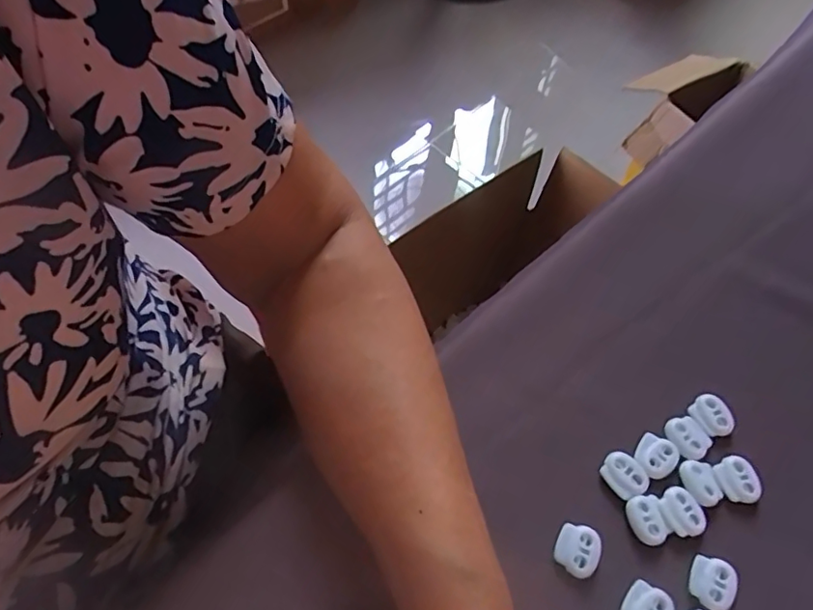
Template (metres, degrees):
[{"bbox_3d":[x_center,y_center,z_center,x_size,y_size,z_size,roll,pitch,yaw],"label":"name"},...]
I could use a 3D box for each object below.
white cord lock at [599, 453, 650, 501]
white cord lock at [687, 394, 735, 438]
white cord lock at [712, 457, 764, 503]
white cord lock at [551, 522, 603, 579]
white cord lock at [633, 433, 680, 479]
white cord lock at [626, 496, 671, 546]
[{"bbox_3d":[0.108,0.084,0.281,0.019,0.005,0.022,-33,65,-22],"label":"white cord lock"},{"bbox_3d":[0.161,0.058,0.298,0.017,0.006,0.022,-27,63,-19],"label":"white cord lock"},{"bbox_3d":[0.164,0.087,0.280,0.017,0.007,0.022,-19,61,-15],"label":"white cord lock"},{"bbox_3d":[0.079,0.113,0.261,0.019,0.006,0.021,28,60,13],"label":"white cord lock"},{"bbox_3d":[0.126,0.077,0.286,0.019,0.004,0.021,32,61,15],"label":"white cord lock"},{"bbox_3d":[0.115,0.103,0.270,0.015,0.006,0.021,-8,59,-8],"label":"white cord lock"}]

